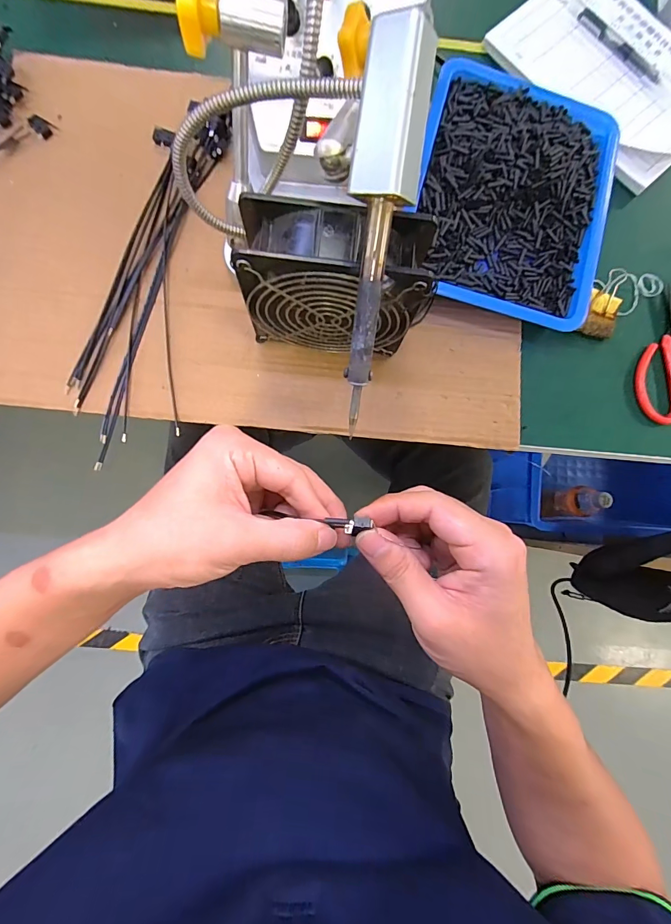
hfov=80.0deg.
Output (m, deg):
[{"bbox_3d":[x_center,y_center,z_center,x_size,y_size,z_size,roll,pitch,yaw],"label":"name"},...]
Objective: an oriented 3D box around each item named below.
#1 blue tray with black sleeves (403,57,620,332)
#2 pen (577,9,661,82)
[{"bbox_3d":[0.156,-0.240,0.359,0.171,0.038,0.226,14,82,-2],"label":"blue tray with black sleeves"},{"bbox_3d":[0.277,-0.404,0.390,0.100,0.010,0.013,43,84,4],"label":"pen"}]

